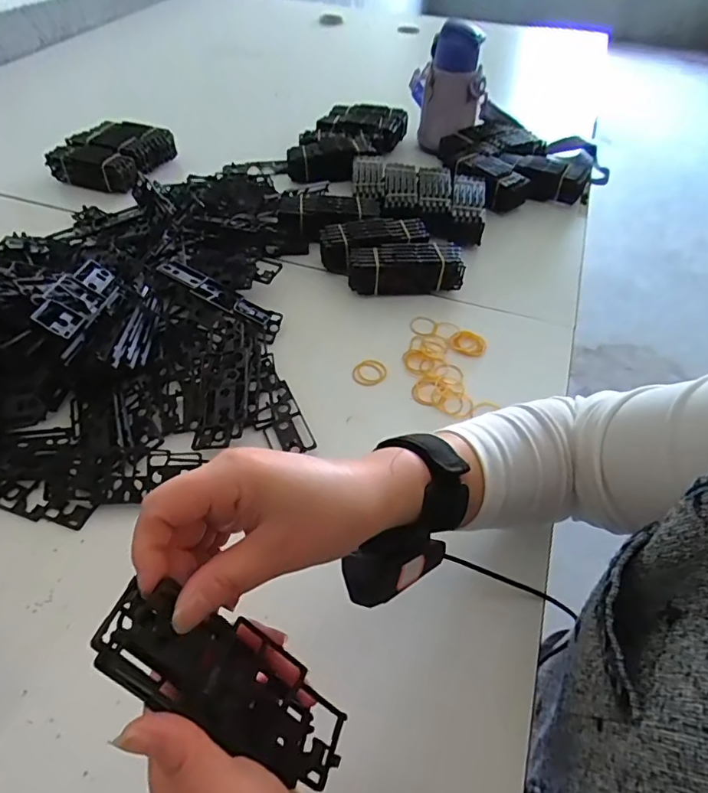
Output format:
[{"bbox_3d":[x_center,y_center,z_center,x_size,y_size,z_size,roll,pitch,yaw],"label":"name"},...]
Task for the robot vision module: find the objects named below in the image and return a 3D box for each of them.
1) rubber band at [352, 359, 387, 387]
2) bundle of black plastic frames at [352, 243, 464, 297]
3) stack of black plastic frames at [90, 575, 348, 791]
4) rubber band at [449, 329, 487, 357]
[{"bbox_3d":[0.016,-0.023,0.501,0.032,0.004,0.031,2,50,-2],"label":"rubber band"},{"bbox_3d":[0.061,-0.150,0.579,0.130,0.037,0.054,-5,51,-7],"label":"bundle of black plastic frames"},{"bbox_3d":[-0.057,0.129,0.229,0.128,0.031,0.042,48,50,-23],"label":"stack of black plastic frames"},{"bbox_3d":[0.120,-0.057,0.527,0.037,0.007,0.029,22,53,14],"label":"rubber band"}]

